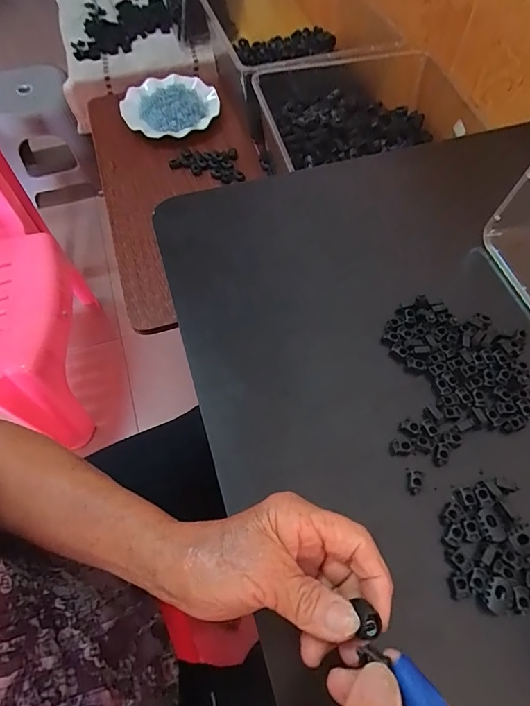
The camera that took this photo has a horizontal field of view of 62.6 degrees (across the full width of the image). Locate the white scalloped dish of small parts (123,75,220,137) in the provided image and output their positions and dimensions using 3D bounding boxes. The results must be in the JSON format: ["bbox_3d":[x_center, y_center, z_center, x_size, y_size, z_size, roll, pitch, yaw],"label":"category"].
[{"bbox_3d":[-0.182,-0.478,0.847,0.179,0.045,0.181,1,65,-2],"label":"white scalloped dish of small parts"}]

